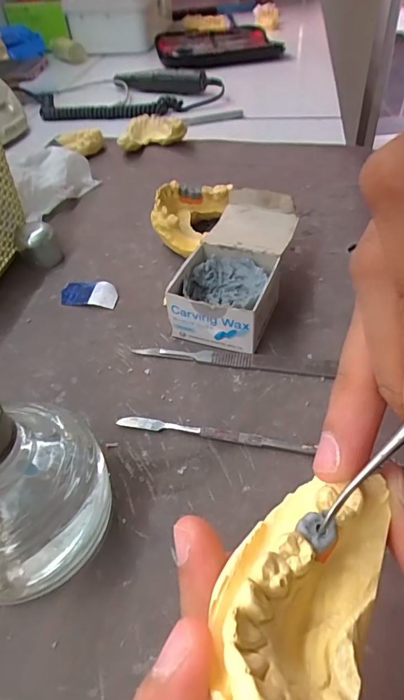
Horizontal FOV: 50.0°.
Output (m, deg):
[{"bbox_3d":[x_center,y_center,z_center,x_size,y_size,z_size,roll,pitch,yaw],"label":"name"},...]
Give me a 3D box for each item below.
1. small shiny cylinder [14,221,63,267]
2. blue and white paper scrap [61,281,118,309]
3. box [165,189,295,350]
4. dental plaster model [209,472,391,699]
[{"bbox_3d":[-0.125,-0.081,0.329,0.028,0.026,0.029,-21,49,-15],"label":"small shiny cylinder"},{"bbox_3d":[-0.079,-0.039,0.301,0.041,0.007,0.021,5,47,9],"label":"blue and white paper scrap"},{"bbox_3d":[0.025,-0.055,0.282,0.062,0.044,0.113,14,49,16],"label":"box"},{"bbox_3d":[0.020,0.047,0.088,0.029,0.024,0.068,19,24,20],"label":"dental plaster model"}]

